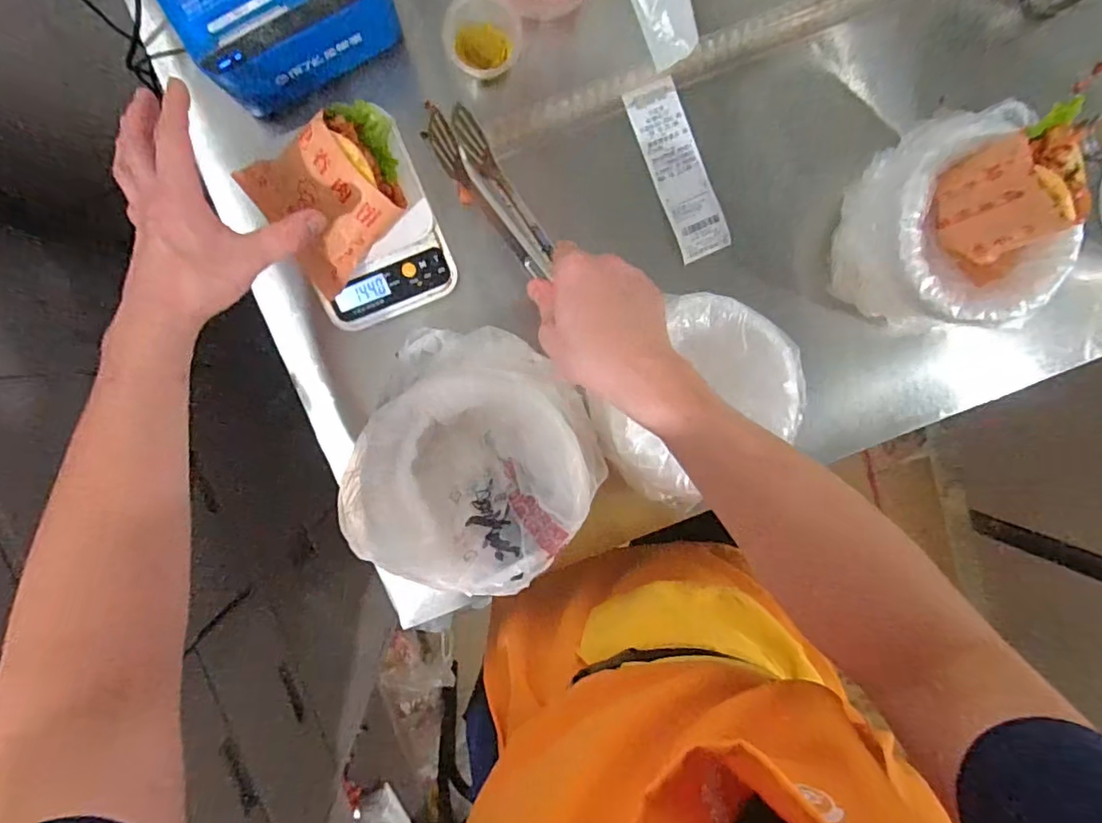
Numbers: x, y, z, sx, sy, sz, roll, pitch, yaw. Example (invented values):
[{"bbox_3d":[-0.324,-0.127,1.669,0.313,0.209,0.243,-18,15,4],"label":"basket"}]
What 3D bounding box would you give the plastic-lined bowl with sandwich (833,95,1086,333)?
[{"bbox_3d":[0.384,-0.177,0.536,0.172,0.155,0.184,-1,97,-6],"label":"plastic-lined bowl with sandwich"}]

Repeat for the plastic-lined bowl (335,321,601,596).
[{"bbox_3d":[-0.063,0.045,0.519,0.207,0.104,0.206,-1,97,-6],"label":"plastic-lined bowl"}]

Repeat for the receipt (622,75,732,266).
[{"bbox_3d":[0.132,-0.249,0.577,0.051,0.014,0.178,-23,99,-3],"label":"receipt"}]

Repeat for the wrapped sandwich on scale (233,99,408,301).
[{"bbox_3d":[-0.187,-0.191,0.480,0.133,0.064,0.122,-35,99,-1],"label":"wrapped sandwich on scale"}]

